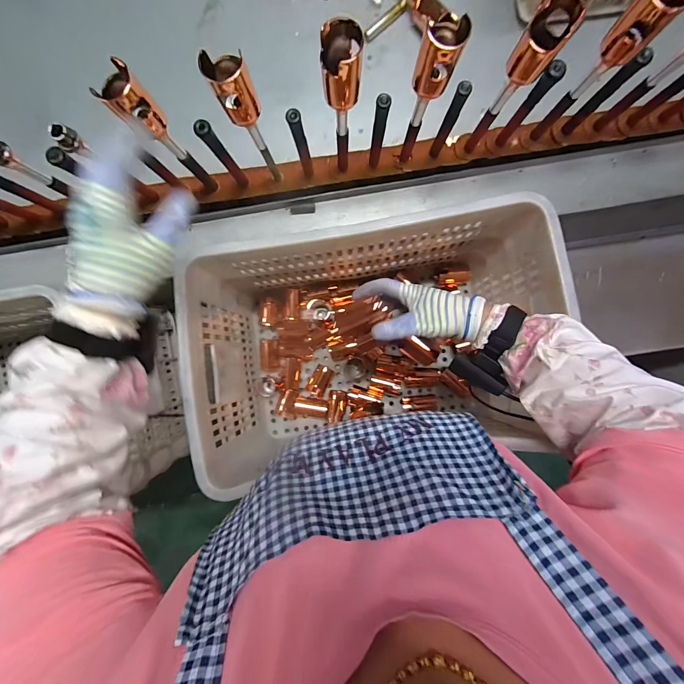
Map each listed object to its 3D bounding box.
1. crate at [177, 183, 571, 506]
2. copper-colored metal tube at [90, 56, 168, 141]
[{"bbox_3d":[0.043,0.009,0.565,0.524,0.293,0.330,-11,87,-1],"label":"crate"},{"bbox_3d":[-0.223,-0.253,0.338,0.038,0.069,0.035,31,88,1],"label":"copper-colored metal tube"}]

